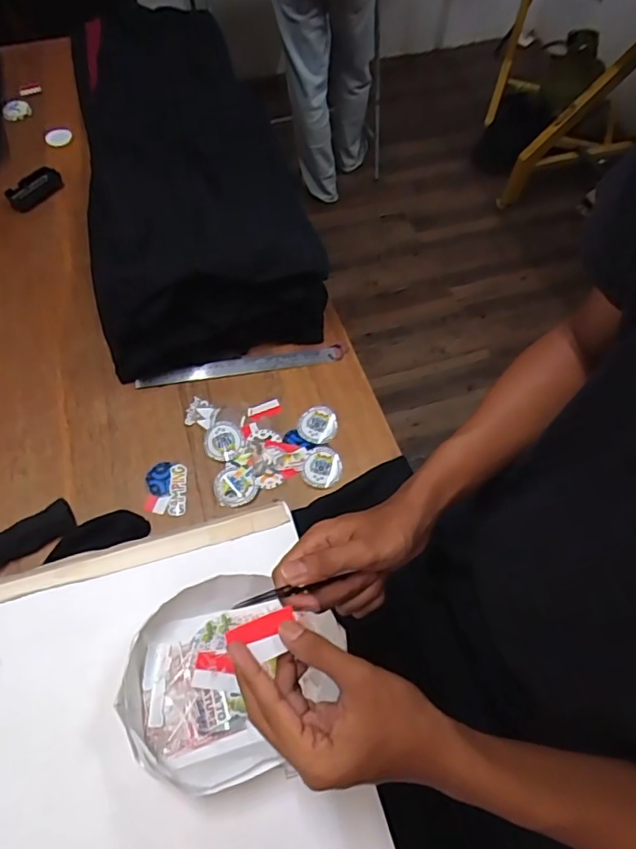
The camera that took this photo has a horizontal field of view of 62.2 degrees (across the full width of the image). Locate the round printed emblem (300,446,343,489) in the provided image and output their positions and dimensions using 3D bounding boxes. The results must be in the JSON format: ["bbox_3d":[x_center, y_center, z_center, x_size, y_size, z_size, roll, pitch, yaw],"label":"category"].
[{"bbox_3d":[0.007,0.063,0.785,0.056,0.008,0.064,17,63,7],"label":"round printed emblem"}]

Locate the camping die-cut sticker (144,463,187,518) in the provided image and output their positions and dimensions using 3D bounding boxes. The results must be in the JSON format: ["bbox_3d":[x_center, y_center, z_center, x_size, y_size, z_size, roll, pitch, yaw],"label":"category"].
[{"bbox_3d":[-0.220,0.092,0.763,0.058,0.004,0.078,-2,62,-3],"label":"camping die-cut sticker"}]

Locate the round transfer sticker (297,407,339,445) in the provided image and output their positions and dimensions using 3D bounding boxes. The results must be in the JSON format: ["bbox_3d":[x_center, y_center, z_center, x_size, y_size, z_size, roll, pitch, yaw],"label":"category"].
[{"bbox_3d":[-0.001,0.000,0.818,0.059,0.007,0.060,1,62,-1],"label":"round transfer sticker"}]

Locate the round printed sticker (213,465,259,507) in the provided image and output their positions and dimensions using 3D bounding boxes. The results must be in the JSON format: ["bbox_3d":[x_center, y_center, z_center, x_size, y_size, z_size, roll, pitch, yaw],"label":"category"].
[{"bbox_3d":[-0.122,0.090,0.764,0.061,0.011,0.056,1,62,-1],"label":"round printed sticker"}]

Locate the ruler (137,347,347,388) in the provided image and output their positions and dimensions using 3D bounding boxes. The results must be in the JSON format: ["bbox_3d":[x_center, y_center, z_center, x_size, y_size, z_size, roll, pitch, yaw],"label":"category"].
[{"bbox_3d":[-0.126,-0.096,0.867,0.329,0.006,0.031,-8,72,-8],"label":"ruler"}]

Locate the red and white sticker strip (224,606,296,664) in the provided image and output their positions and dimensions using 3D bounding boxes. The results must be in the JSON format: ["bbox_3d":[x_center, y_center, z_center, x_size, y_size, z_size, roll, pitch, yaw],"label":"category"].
[{"bbox_3d":[-0.037,0.150,0.371,0.047,0.011,0.028,-20,65,-12],"label":"red and white sticker strip"}]

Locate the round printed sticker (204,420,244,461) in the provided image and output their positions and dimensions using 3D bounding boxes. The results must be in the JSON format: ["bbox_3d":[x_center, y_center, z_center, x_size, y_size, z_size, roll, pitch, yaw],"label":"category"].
[{"bbox_3d":[-0.143,0.024,0.800,0.057,0.005,0.063,-14,63,-9],"label":"round printed sticker"}]

